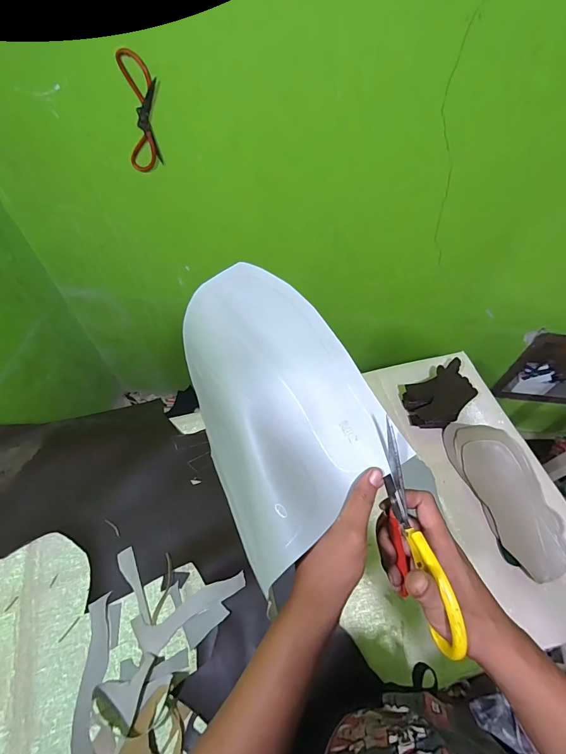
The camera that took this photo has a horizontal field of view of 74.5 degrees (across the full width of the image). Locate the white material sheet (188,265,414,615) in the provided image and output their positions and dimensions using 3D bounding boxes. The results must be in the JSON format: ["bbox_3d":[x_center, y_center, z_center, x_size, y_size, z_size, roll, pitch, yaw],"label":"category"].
[{"bbox_3d":[-0.007,0.017,0.379,0.169,0.076,0.282,-23,62,-17],"label":"white material sheet"}]

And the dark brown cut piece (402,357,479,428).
[{"bbox_3d":[0.368,0.046,0.867,0.180,0.049,0.117,-28,69,-17],"label":"dark brown cut piece"}]

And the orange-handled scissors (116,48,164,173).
[{"bbox_3d":[-0.294,-0.539,0.774,0.083,0.217,0.012,-8,56,-6],"label":"orange-handled scissors"}]

